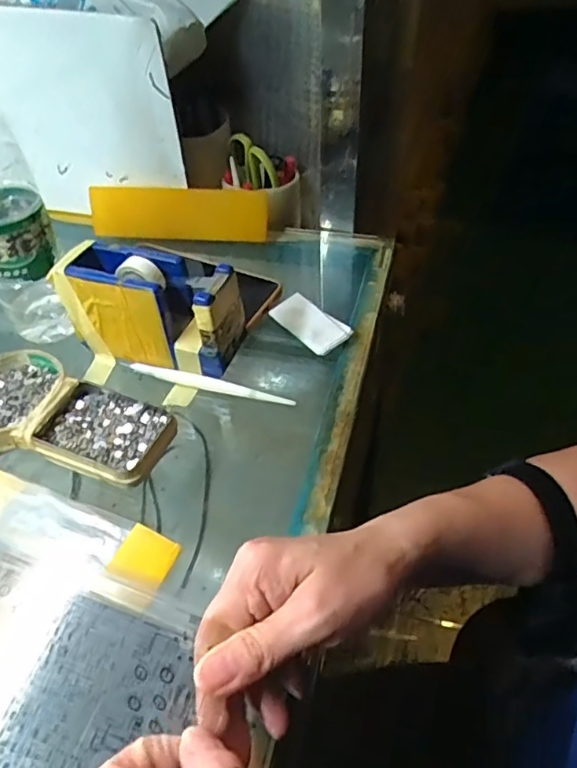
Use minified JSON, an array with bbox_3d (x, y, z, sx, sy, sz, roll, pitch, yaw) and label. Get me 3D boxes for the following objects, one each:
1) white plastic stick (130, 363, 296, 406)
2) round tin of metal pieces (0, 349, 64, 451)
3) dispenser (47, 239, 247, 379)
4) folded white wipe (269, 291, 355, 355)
[{"bbox_3d":[-0.060,0.000,0.415,0.133,0.010,0.009,13,51,18],"label":"white plastic stick"},{"bbox_3d":[-0.207,0.009,0.404,0.081,0.017,0.079,-4,48,4],"label":"round tin of metal pieces"},{"bbox_3d":[-0.103,-0.058,0.417,0.134,0.078,0.048,17,51,11],"label":"dispenser"},{"bbox_3d":[0.018,-0.051,0.455,0.033,0.009,0.069,-36,54,-23],"label":"folded white wipe"}]

